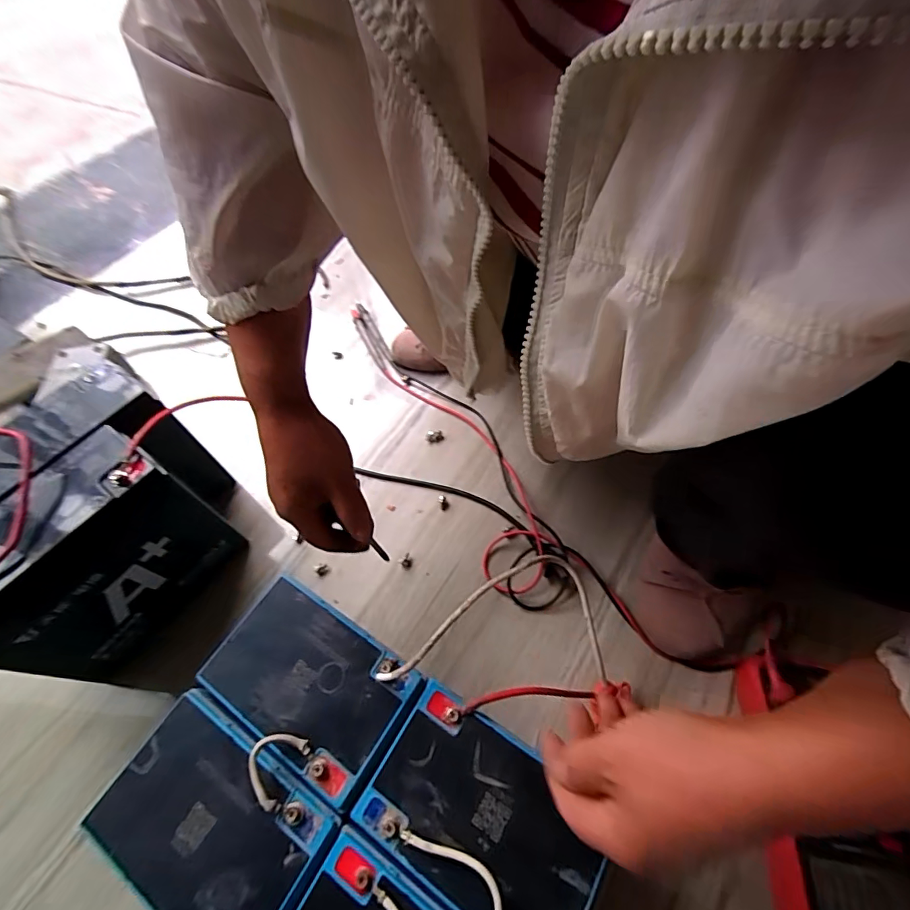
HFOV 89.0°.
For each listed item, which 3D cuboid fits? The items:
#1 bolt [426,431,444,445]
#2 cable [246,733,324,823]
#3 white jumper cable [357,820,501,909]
[{"bbox_3d":[-0.025,-0.022,0.574,0.021,0.004,0.018,-4,58,2],"label":"bolt"},{"bbox_3d":[-0.116,0.211,0.309,0.045,0.021,0.042,-2,58,3],"label":"cable"},{"bbox_3d":[-0.016,0.262,0.275,0.085,0.011,0.050,13,60,12],"label":"white jumper cable"}]

